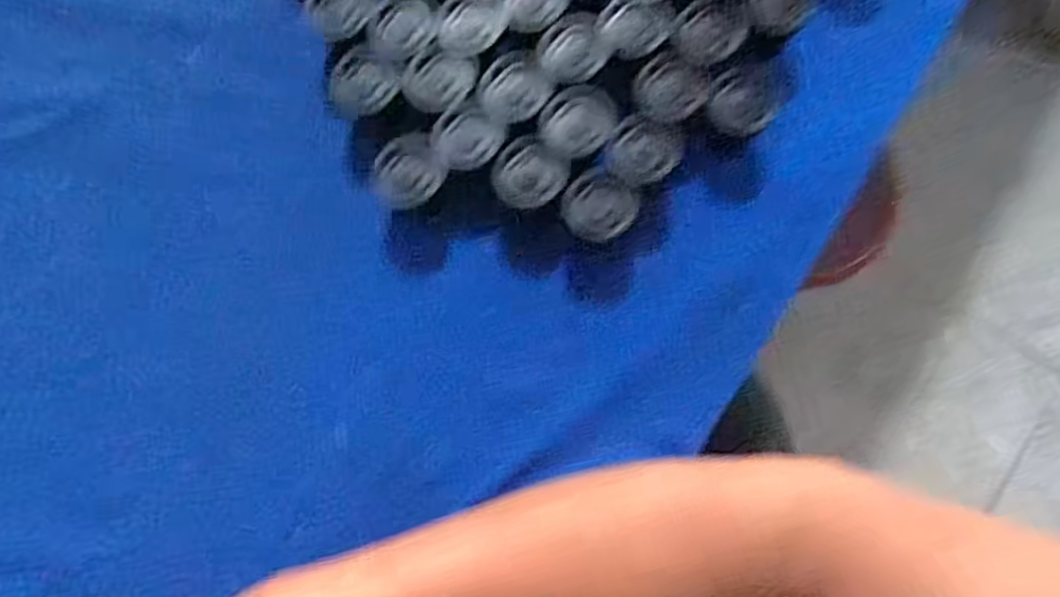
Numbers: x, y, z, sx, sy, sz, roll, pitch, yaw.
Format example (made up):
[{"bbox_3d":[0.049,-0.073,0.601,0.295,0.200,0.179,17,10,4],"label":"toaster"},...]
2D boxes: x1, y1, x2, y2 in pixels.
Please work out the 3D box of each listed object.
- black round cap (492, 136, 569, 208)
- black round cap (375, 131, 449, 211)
[{"bbox_3d":[-0.001,-0.063,0.330,0.036,0.008,0.034,34,80,7],"label":"black round cap"},{"bbox_3d":[-0.062,-0.065,0.335,0.035,0.009,0.034,0,78,0],"label":"black round cap"}]

